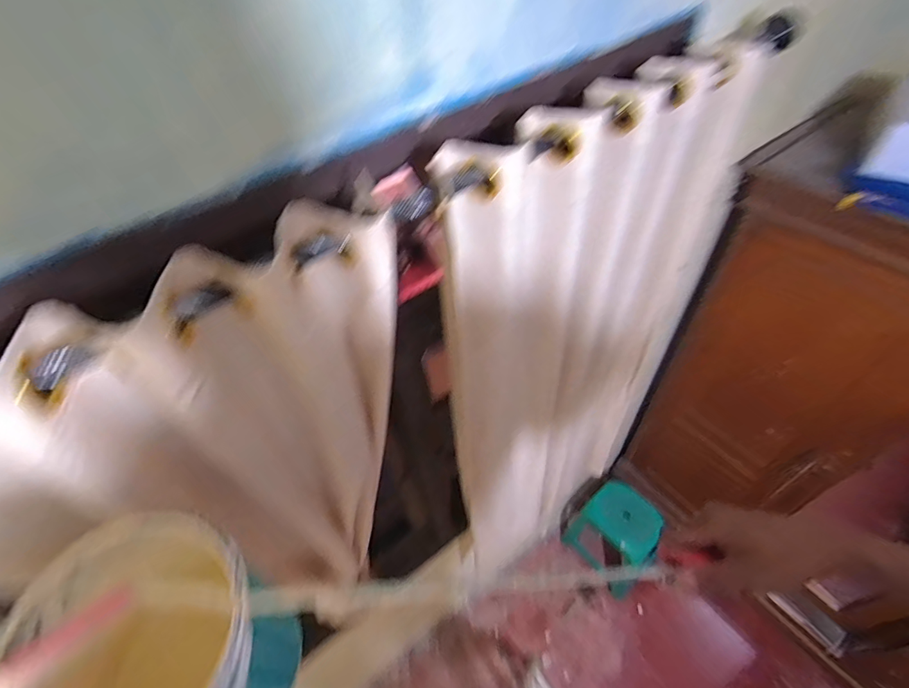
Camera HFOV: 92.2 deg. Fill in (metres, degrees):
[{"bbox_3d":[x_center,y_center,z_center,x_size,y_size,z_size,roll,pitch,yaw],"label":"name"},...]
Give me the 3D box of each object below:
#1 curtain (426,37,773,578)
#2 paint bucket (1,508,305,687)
[{"bbox_3d":[0.409,0.165,1.334,0.947,1.801,0.072,-33,54,-21],"label":"curtain"},{"bbox_3d":[-0.257,0.293,0.406,0.205,0.203,0.185,3,49,8],"label":"paint bucket"}]

